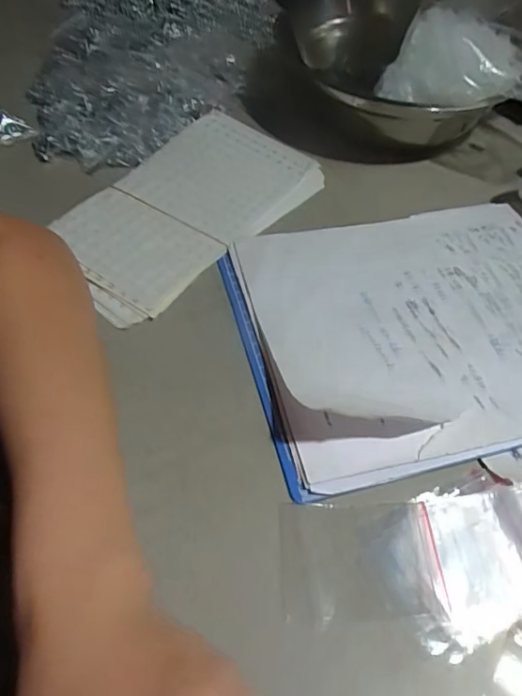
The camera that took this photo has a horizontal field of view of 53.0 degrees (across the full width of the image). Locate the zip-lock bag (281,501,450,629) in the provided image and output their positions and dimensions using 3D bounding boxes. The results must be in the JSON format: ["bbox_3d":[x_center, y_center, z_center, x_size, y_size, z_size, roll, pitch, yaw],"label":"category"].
[{"bbox_3d":[0.054,0.117,0.289,0.084,0.004,0.061,-6,62,3],"label":"zip-lock bag"}]

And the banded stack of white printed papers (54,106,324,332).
[{"bbox_3d":[-0.067,-0.130,0.461,0.148,0.010,0.263,33,60,21],"label":"banded stack of white printed papers"}]

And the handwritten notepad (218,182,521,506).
[{"bbox_3d":[0.148,-0.032,0.377,0.322,0.039,0.245,-11,55,-10],"label":"handwritten notepad"}]

